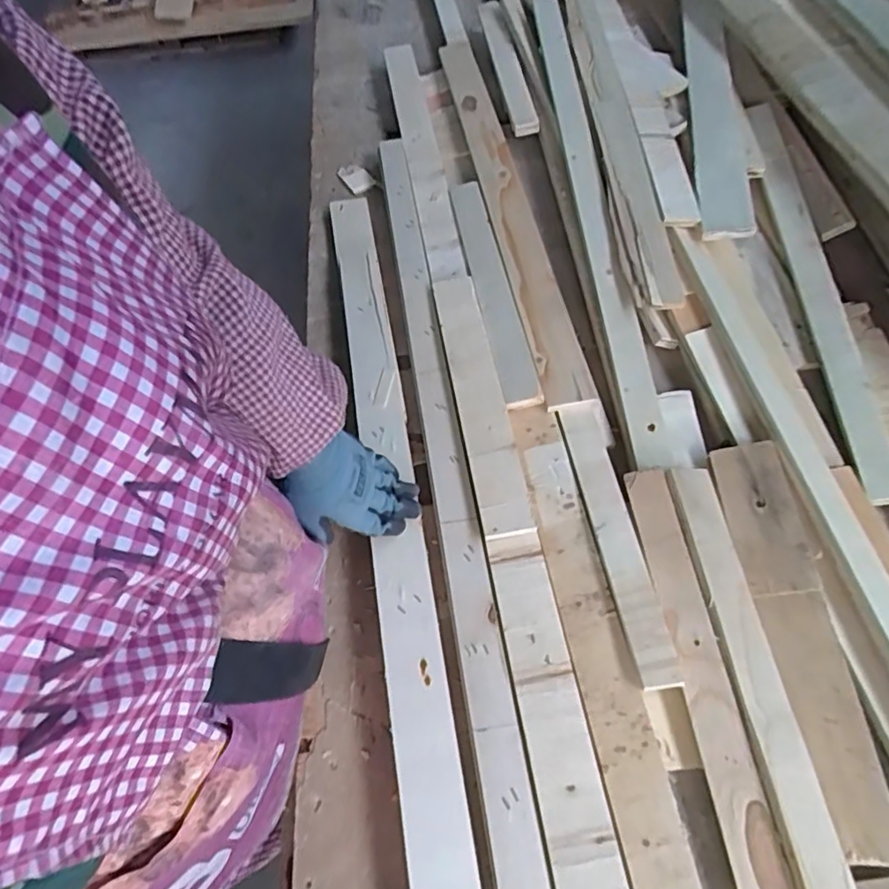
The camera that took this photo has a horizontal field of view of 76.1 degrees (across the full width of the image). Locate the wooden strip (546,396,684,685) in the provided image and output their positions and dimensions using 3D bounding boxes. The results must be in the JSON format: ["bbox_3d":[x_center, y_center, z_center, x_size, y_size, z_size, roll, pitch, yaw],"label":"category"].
[{"bbox_3d":[0.163,0.078,0.534,0.050,0.021,0.278,-10,59,-1],"label":"wooden strip"}]

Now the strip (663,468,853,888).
[{"bbox_3d":[0.251,0.201,0.448,0.039,0.020,0.408,-7,59,1],"label":"strip"}]

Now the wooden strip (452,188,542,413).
[{"bbox_3d":[0.053,-0.196,0.685,0.038,0.014,0.361,-11,59,-2],"label":"wooden strip"}]

